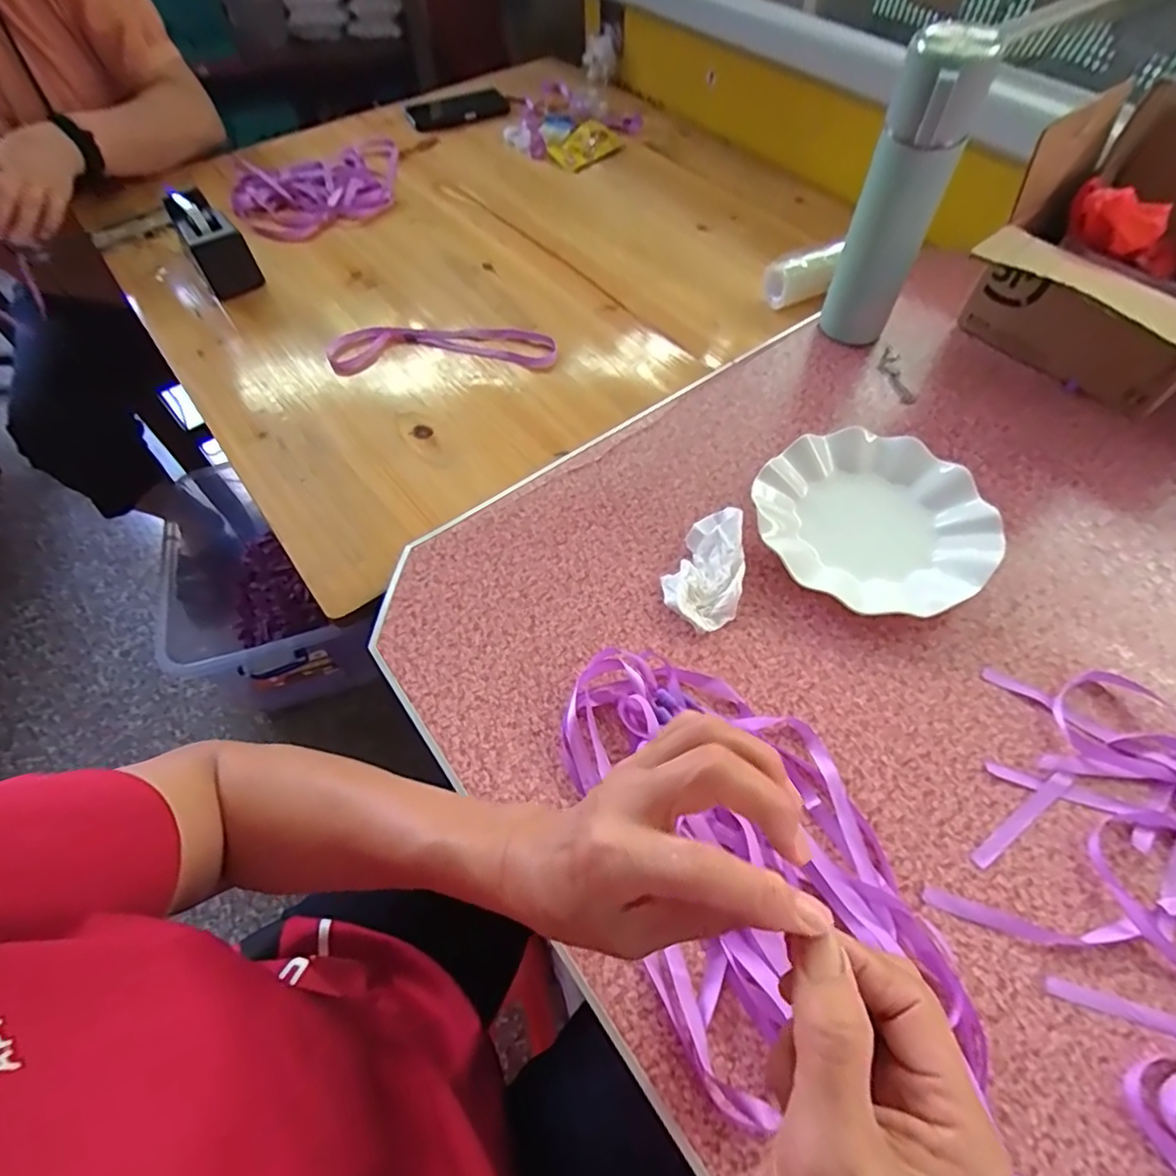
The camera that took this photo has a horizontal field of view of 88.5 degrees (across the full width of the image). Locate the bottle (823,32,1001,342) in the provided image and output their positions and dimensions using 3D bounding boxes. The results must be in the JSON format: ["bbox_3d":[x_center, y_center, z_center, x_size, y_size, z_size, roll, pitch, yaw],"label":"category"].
[{"bbox_3d":[0.271,-0.327,0.542,0.066,0.250,0.063,23,62,16],"label":"bottle"}]

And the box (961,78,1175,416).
[{"bbox_3d":[0.509,-0.270,0.536,0.214,0.189,0.275,-40,65,-20],"label":"box"}]

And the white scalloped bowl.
[{"bbox_3d":[0.233,-0.056,0.500,0.177,0.026,0.173,-1,58,2],"label":"white scalloped bowl"}]

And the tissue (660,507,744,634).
[{"bbox_3d":[0.097,-0.017,0.479,0.057,0.029,0.099,19,60,13],"label":"tissue"}]

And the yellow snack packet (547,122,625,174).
[{"bbox_3d":[-0.006,-0.648,0.889,0.092,0.033,0.067,-36,63,-19],"label":"yellow snack packet"}]

